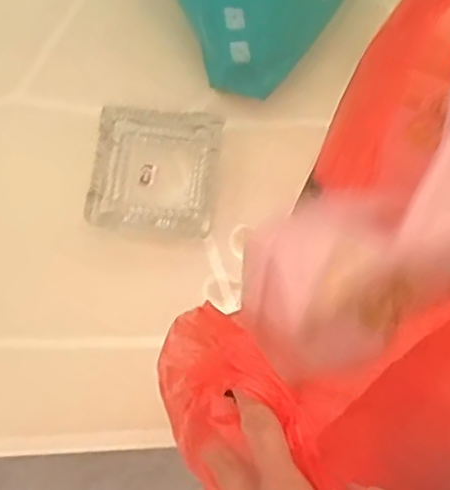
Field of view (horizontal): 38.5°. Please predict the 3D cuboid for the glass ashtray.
[{"bbox_3d":[-0.084,-0.088,0.788,0.148,0.040,0.151,4,75,3],"label":"glass ashtray"}]

